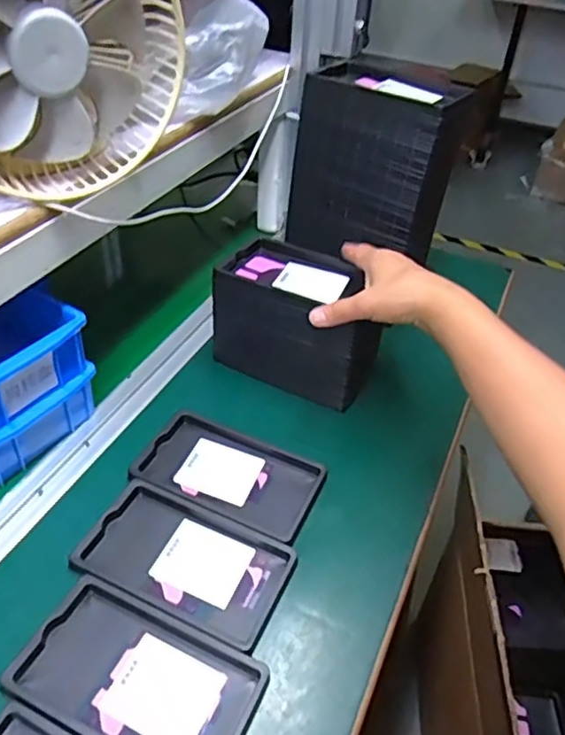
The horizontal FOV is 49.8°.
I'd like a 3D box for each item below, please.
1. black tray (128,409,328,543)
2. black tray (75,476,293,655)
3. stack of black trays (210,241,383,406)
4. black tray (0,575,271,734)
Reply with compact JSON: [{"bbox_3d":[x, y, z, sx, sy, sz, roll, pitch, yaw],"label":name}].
[{"bbox_3d":[-0.047,0.093,0.562,0.155,0.014,0.092,19,43,17],"label":"black tray"},{"bbox_3d":[-0.076,0.152,0.492,0.158,0.013,0.098,18,42,16],"label":"black tray"},{"bbox_3d":[0.018,-0.049,0.640,0.162,0.109,0.111,26,45,24],"label":"stack of black trays"},{"bbox_3d":[-0.098,0.214,0.419,0.155,0.014,0.092,19,43,17],"label":"black tray"}]

